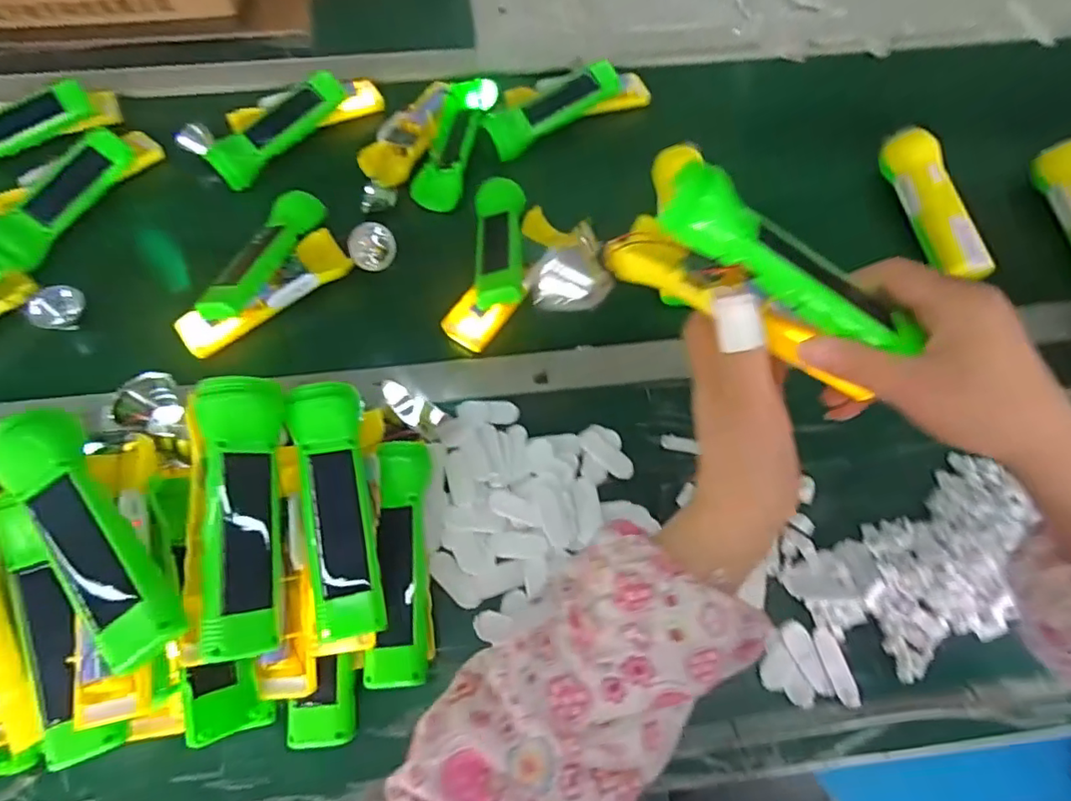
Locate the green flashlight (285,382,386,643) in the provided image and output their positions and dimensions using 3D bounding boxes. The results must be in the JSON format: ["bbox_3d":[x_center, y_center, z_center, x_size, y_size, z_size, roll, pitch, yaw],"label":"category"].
[{"bbox_3d":[-0.130,0.069,0.379,0.045,0.029,0.161,-6,75,-25],"label":"green flashlight"}]

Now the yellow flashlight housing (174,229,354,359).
[{"bbox_3d":[-0.252,-0.102,0.537,0.162,0.031,0.046,-35,68,-17],"label":"yellow flashlight housing"}]

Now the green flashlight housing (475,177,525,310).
[{"bbox_3d":[-0.034,-0.152,0.557,0.046,0.035,0.148,-3,62,-2],"label":"green flashlight housing"}]

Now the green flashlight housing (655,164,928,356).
[{"bbox_3d":[0.130,-0.071,0.293,0.141,0.021,0.039,30,64,-10],"label":"green flashlight housing"}]

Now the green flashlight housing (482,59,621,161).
[{"bbox_3d":[0.020,-0.328,0.644,0.160,0.037,0.041,-33,67,-16],"label":"green flashlight housing"}]

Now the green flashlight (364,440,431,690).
[{"bbox_3d":[-0.094,0.110,0.406,0.042,0.033,0.157,3,75,-9],"label":"green flashlight"}]

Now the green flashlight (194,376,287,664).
[{"bbox_3d":[-0.177,0.067,0.346,0.038,0.033,0.162,-5,78,-5],"label":"green flashlight"}]

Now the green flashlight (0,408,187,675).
[{"bbox_3d":[-0.255,0.077,0.333,0.052,0.046,0.168,-40,69,-19],"label":"green flashlight"}]

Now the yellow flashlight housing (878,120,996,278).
[{"bbox_3d":[0.403,-0.201,0.589,0.045,0.046,0.181,-4,63,-3],"label":"yellow flashlight housing"}]

